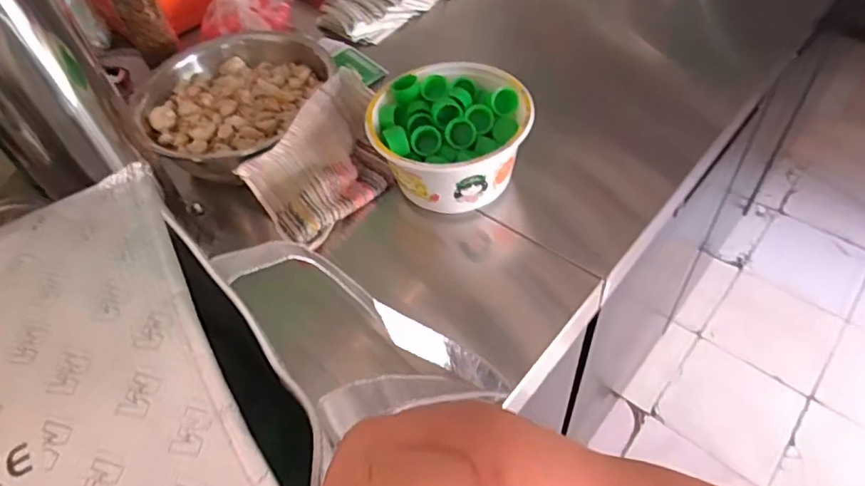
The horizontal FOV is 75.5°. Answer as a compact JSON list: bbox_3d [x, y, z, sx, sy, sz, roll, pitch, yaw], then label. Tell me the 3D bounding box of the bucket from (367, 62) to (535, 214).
[{"bbox_3d":[0.021,-0.115,0.619,0.170,0.093,0.152,5,52,10],"label":"bucket"}]

